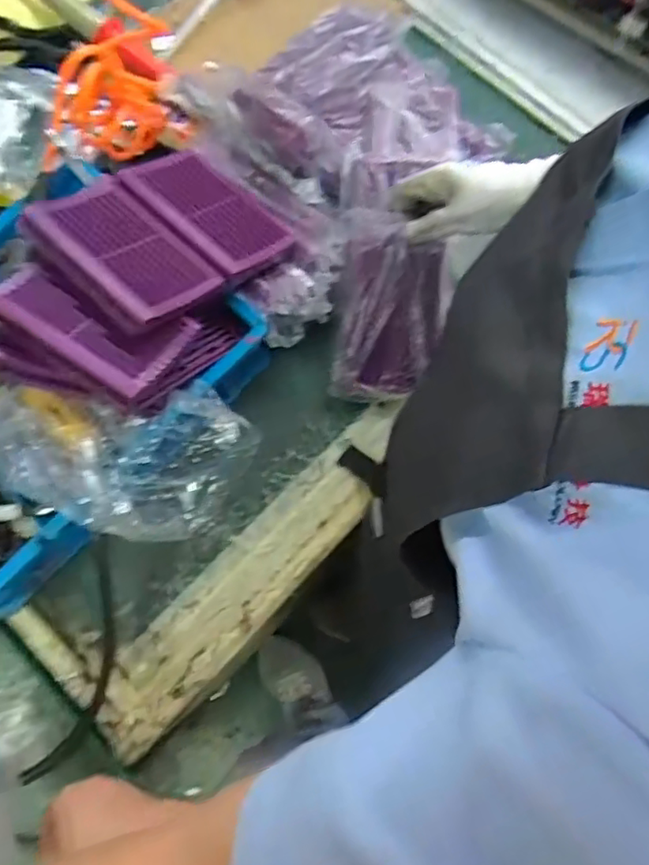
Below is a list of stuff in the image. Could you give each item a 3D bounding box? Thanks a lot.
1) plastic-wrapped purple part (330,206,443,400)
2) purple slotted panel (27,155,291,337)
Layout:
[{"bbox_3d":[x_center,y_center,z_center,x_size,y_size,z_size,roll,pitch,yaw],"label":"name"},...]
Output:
[{"bbox_3d":[0.060,-0.114,0.593,0.097,0.027,0.172,7,110,11],"label":"plastic-wrapped purple part"},{"bbox_3d":[-0.136,-0.175,0.546,0.149,0.025,0.187,42,56,10],"label":"purple slotted panel"}]

